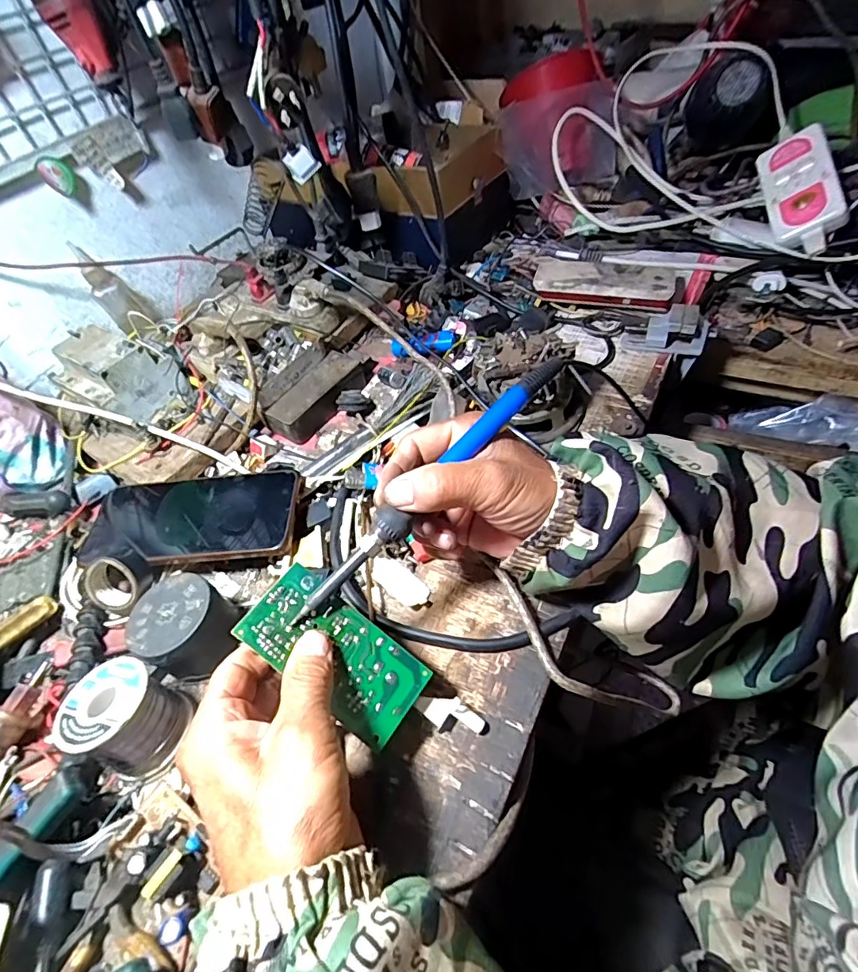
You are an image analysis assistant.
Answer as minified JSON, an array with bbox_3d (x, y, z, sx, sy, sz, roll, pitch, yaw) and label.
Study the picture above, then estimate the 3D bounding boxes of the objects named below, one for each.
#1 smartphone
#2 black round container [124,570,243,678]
[{"bbox_3d":[-0.182,0.020,0.377,0.160,0.011,0.075,-1,55,4],"label":"smartphone"},{"bbox_3d":[-0.165,0.096,0.336,0.060,0.046,0.060,-8,51,11],"label":"black round container"}]

